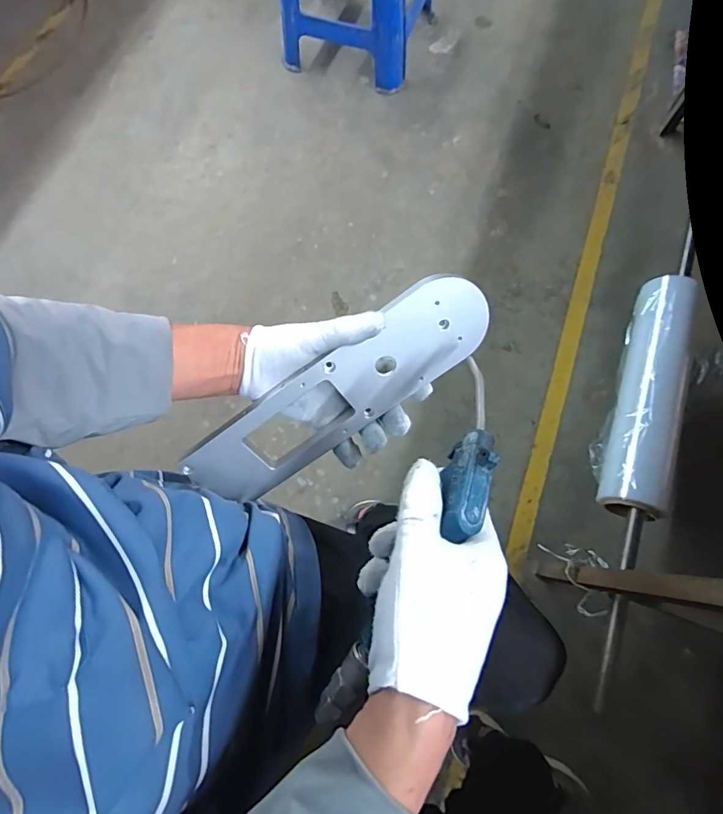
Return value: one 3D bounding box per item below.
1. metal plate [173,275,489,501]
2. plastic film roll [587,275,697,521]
[{"bbox_3d":[-0.024,-0.006,0.413,0.299,0.006,0.081,-35,119,12],"label":"metal plate"},{"bbox_3d":[0.518,-0.023,0.840,0.108,0.114,0.446,19,74,7],"label":"plastic film roll"}]

